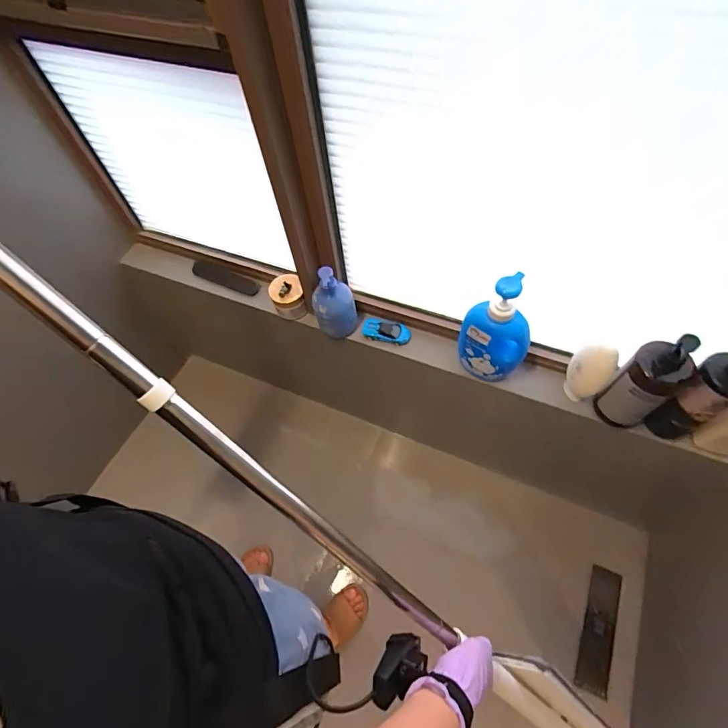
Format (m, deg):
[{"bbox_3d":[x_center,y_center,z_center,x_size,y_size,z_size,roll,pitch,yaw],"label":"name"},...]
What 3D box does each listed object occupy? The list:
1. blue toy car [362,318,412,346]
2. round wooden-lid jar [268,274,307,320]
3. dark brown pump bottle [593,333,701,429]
[{"bbox_3d":[0.053,-0.075,0.983,0.115,0.027,0.045,13,61,10],"label":"blue toy car"},{"bbox_3d":[-0.184,-0.162,1.023,0.074,0.090,0.070,-1,60,2],"label":"round wooden-lid jar"},{"bbox_3d":[0.498,0.035,0.741,0.068,0.252,0.092,-40,65,-18],"label":"dark brown pump bottle"}]

